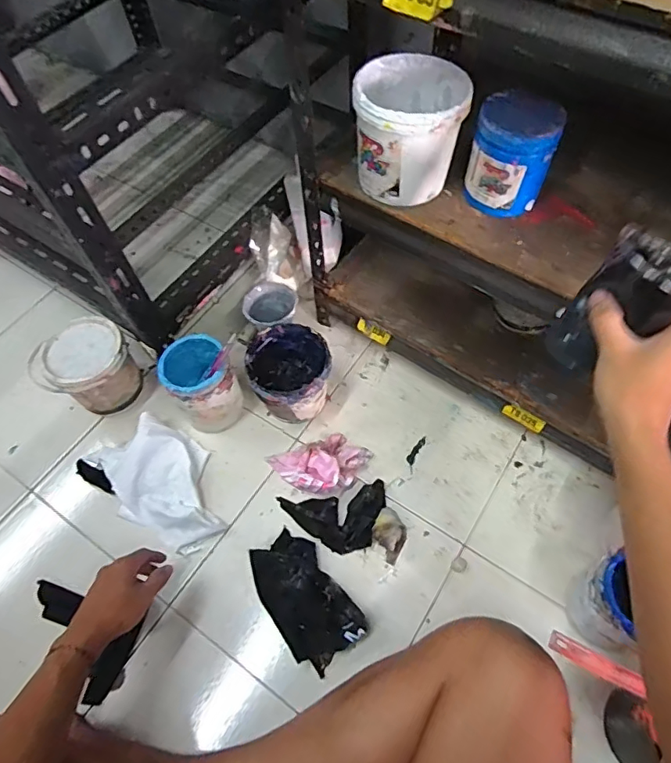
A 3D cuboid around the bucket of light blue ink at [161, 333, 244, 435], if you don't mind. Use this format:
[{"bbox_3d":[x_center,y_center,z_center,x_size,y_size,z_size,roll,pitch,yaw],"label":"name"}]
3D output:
[{"bbox_3d":[-0.208,0.006,0.813,0.098,0.146,0.105,-26,62,-12],"label":"bucket of light blue ink"}]

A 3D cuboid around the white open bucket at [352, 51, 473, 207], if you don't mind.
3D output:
[{"bbox_3d":[0.087,-0.290,0.609,0.118,0.124,0.121,-1,60,2],"label":"white open bucket"}]

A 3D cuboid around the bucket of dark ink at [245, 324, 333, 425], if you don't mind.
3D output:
[{"bbox_3d":[-0.072,-0.006,0.847,0.127,0.124,0.136,-1,60,2],"label":"bucket of dark ink"}]

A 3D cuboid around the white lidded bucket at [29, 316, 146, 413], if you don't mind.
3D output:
[{"bbox_3d":[-0.394,-0.013,0.847,0.122,0.135,0.135,40,69,23],"label":"white lidded bucket"}]

